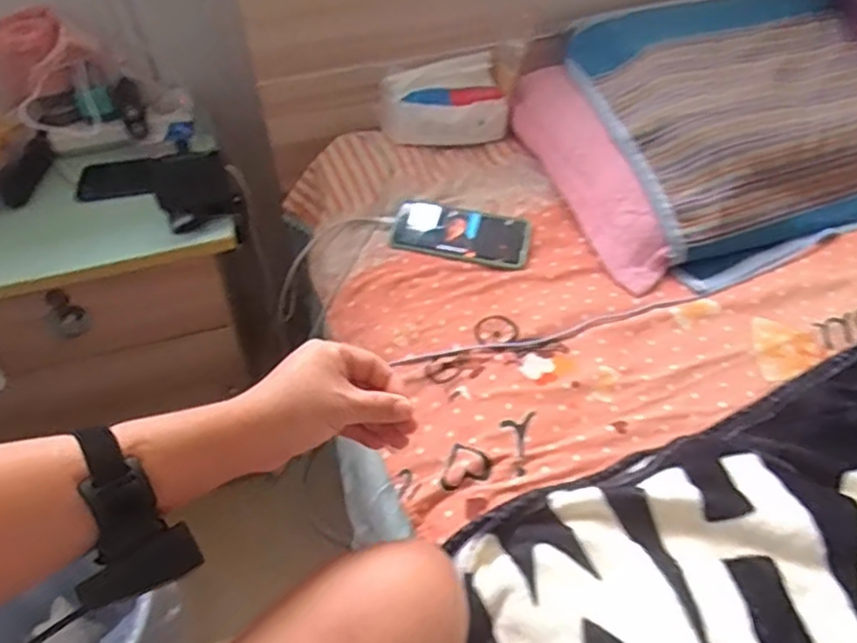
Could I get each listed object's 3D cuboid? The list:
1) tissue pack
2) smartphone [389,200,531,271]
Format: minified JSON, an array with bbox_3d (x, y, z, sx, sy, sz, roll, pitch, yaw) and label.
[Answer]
[{"bbox_3d":[0.019,-0.311,0.959,0.171,0.073,0.114,-9,45,-7],"label":"tissue pack"},{"bbox_3d":[0.042,-0.111,0.838,0.169,0.018,0.092,11,46,13],"label":"smartphone"}]

